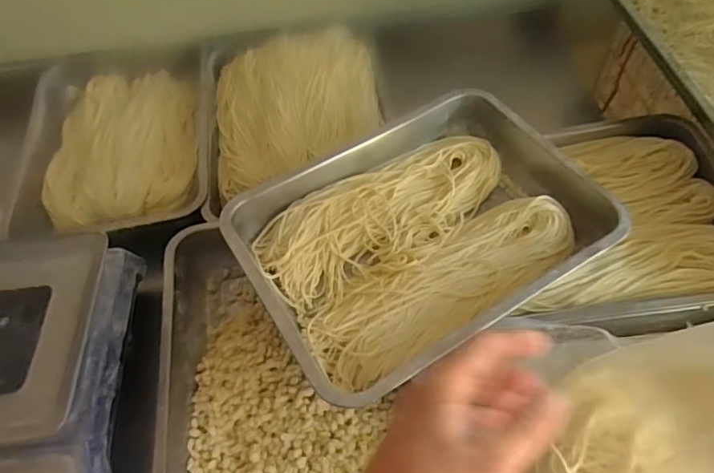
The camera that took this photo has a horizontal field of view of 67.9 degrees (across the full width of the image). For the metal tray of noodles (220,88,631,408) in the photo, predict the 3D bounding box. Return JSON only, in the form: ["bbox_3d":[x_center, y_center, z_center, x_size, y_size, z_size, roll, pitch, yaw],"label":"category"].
[{"bbox_3d":[0.070,-0.006,0.613,0.379,0.065,0.285,-30,58,-15],"label":"metal tray of noodles"}]

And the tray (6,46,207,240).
[{"bbox_3d":[-0.378,-0.164,0.858,0.288,0.063,0.404,-10,55,-2],"label":"tray"}]

